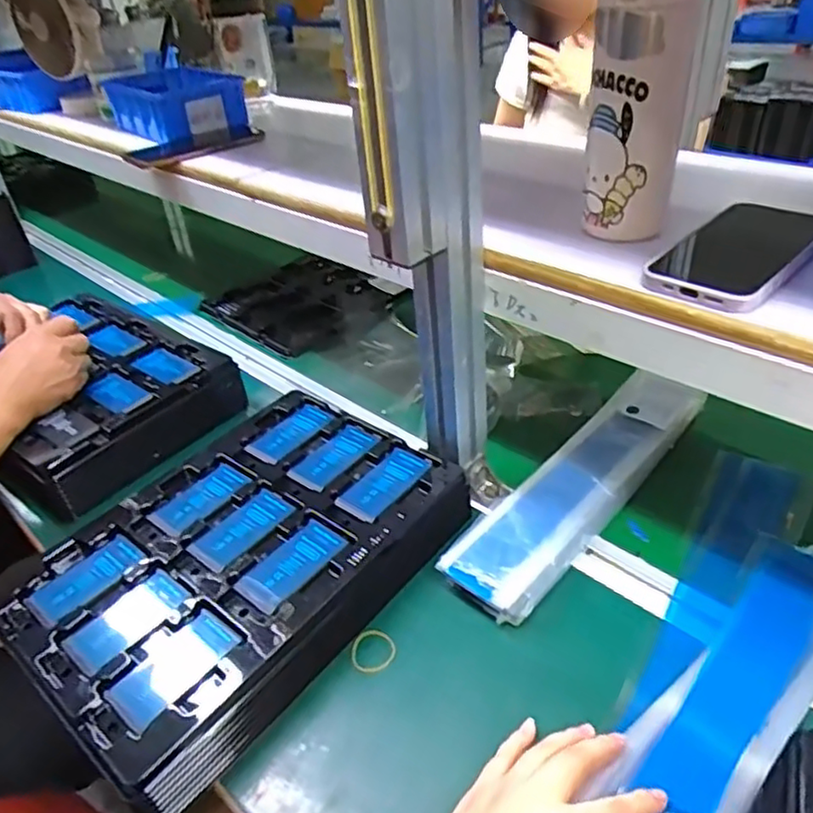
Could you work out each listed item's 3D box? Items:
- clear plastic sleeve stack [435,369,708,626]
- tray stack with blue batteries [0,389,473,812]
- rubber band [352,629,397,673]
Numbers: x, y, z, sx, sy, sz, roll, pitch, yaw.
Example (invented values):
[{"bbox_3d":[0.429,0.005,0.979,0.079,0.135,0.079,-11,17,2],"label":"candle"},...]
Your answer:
[{"bbox_3d":[0.162,0.062,0.592,0.076,0.028,0.323,31,52,30],"label":"clear plastic sleeve stack"},{"bbox_3d":[-0.137,0.123,0.555,0.232,0.061,0.331,24,45,34],"label":"tray stack with blue batteries"},{"bbox_3d":[-0.025,0.186,0.500,0.033,0.004,0.034,-2,44,2],"label":"rubber band"}]

